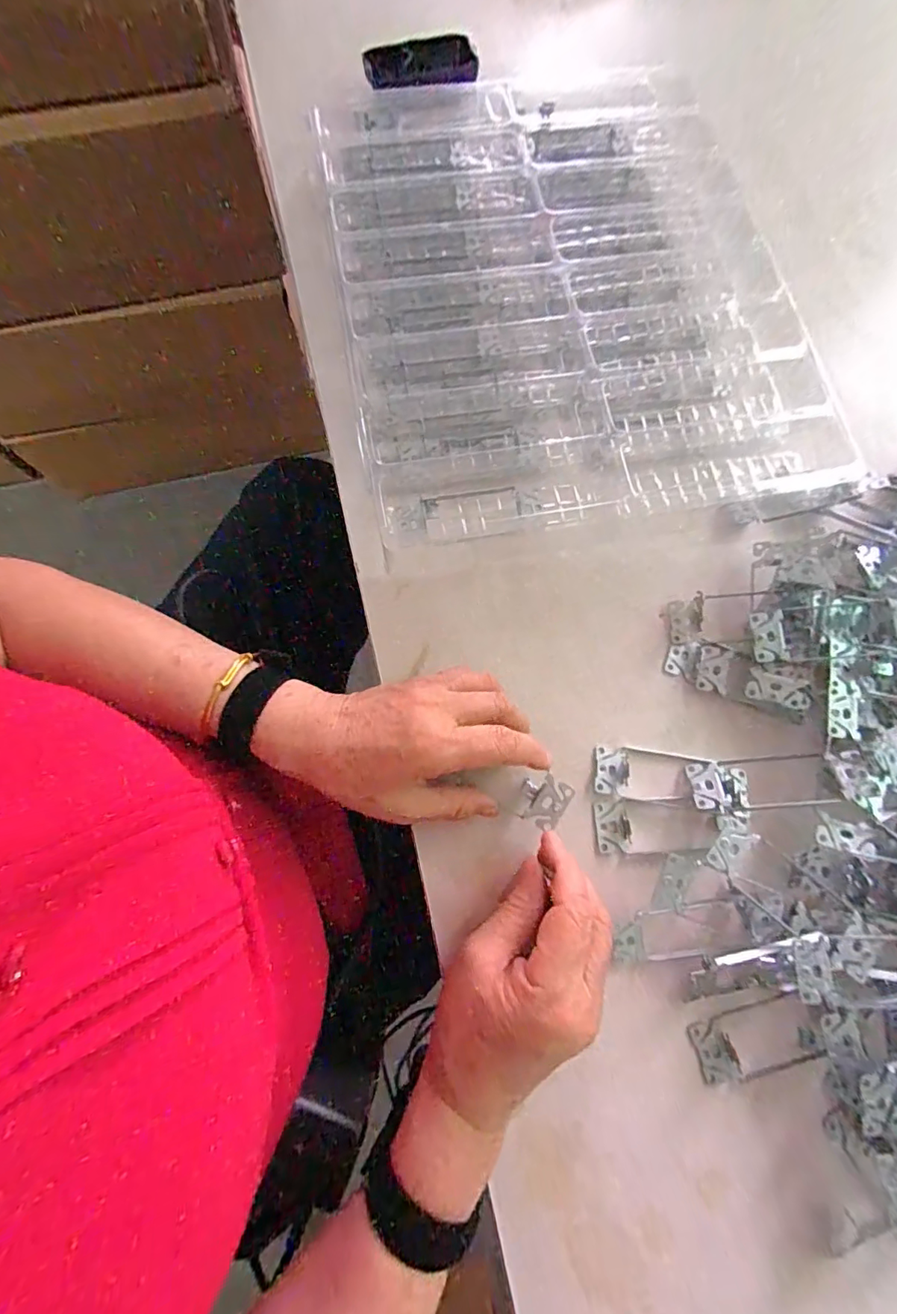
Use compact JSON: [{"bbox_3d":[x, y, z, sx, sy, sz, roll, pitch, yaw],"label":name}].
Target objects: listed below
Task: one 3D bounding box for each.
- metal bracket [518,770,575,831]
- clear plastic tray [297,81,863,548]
[{"bbox_3d":[0.061,0.093,0.332,0.028,0.021,0.033,34,77,8],"label":"metal bracket"},{"bbox_3d":[0.086,-0.315,0.431,0.347,0.061,0.464,-9,75,-3],"label":"clear plastic tray"}]

